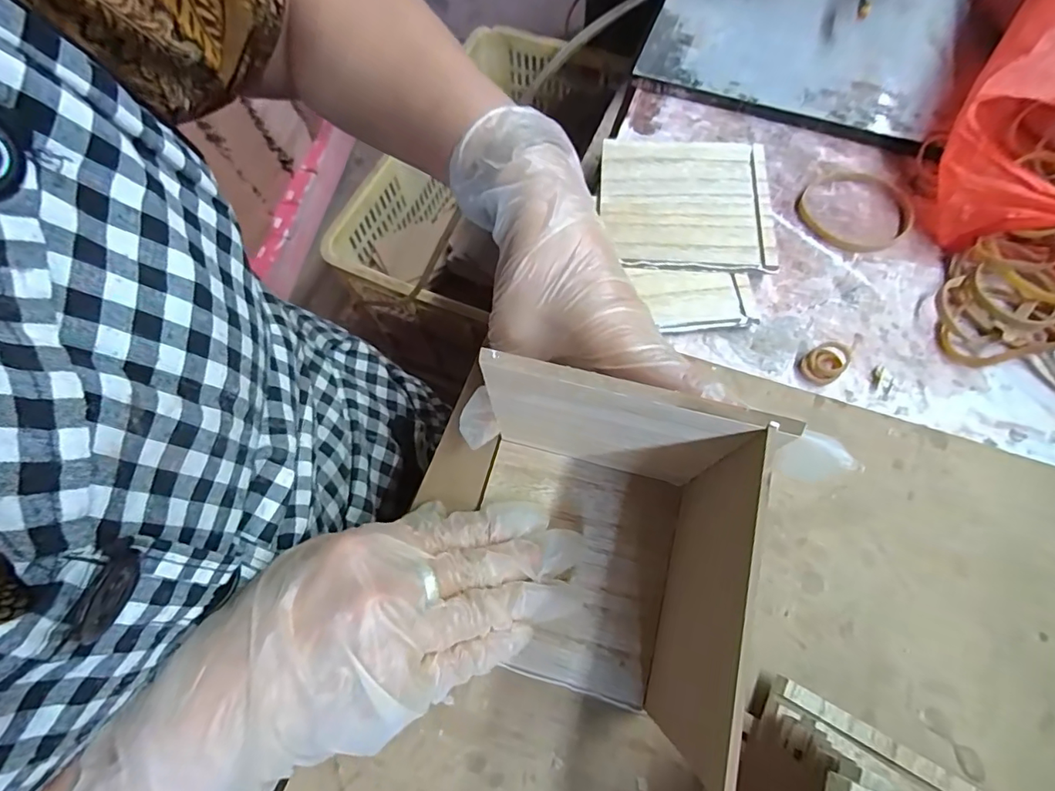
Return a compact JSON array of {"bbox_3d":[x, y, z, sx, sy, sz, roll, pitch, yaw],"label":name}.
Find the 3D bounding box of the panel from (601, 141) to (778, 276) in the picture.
[{"bbox_3d":[0.102,-0.126,0.323,0.106,0.006,0.104,2,69,1],"label":"panel"}]

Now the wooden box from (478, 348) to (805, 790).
[{"bbox_3d":[0.025,0.064,0.197,0.103,0.106,0.108,11,69,5],"label":"wooden box"}]

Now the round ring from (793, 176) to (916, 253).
[{"bbox_3d":[0.213,-0.121,0.321,0.065,0.005,0.071,42,75,15],"label":"round ring"}]

